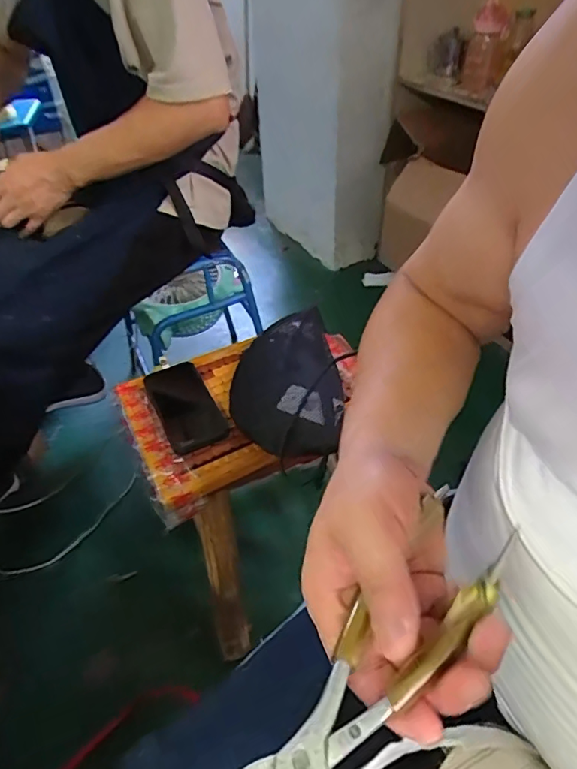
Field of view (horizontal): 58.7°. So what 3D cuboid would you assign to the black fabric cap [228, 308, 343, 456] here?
[{"bbox_3d":[-0.008,0.000,0.711,0.144,0.058,0.257,-8,44,-5],"label":"black fabric cap"}]

